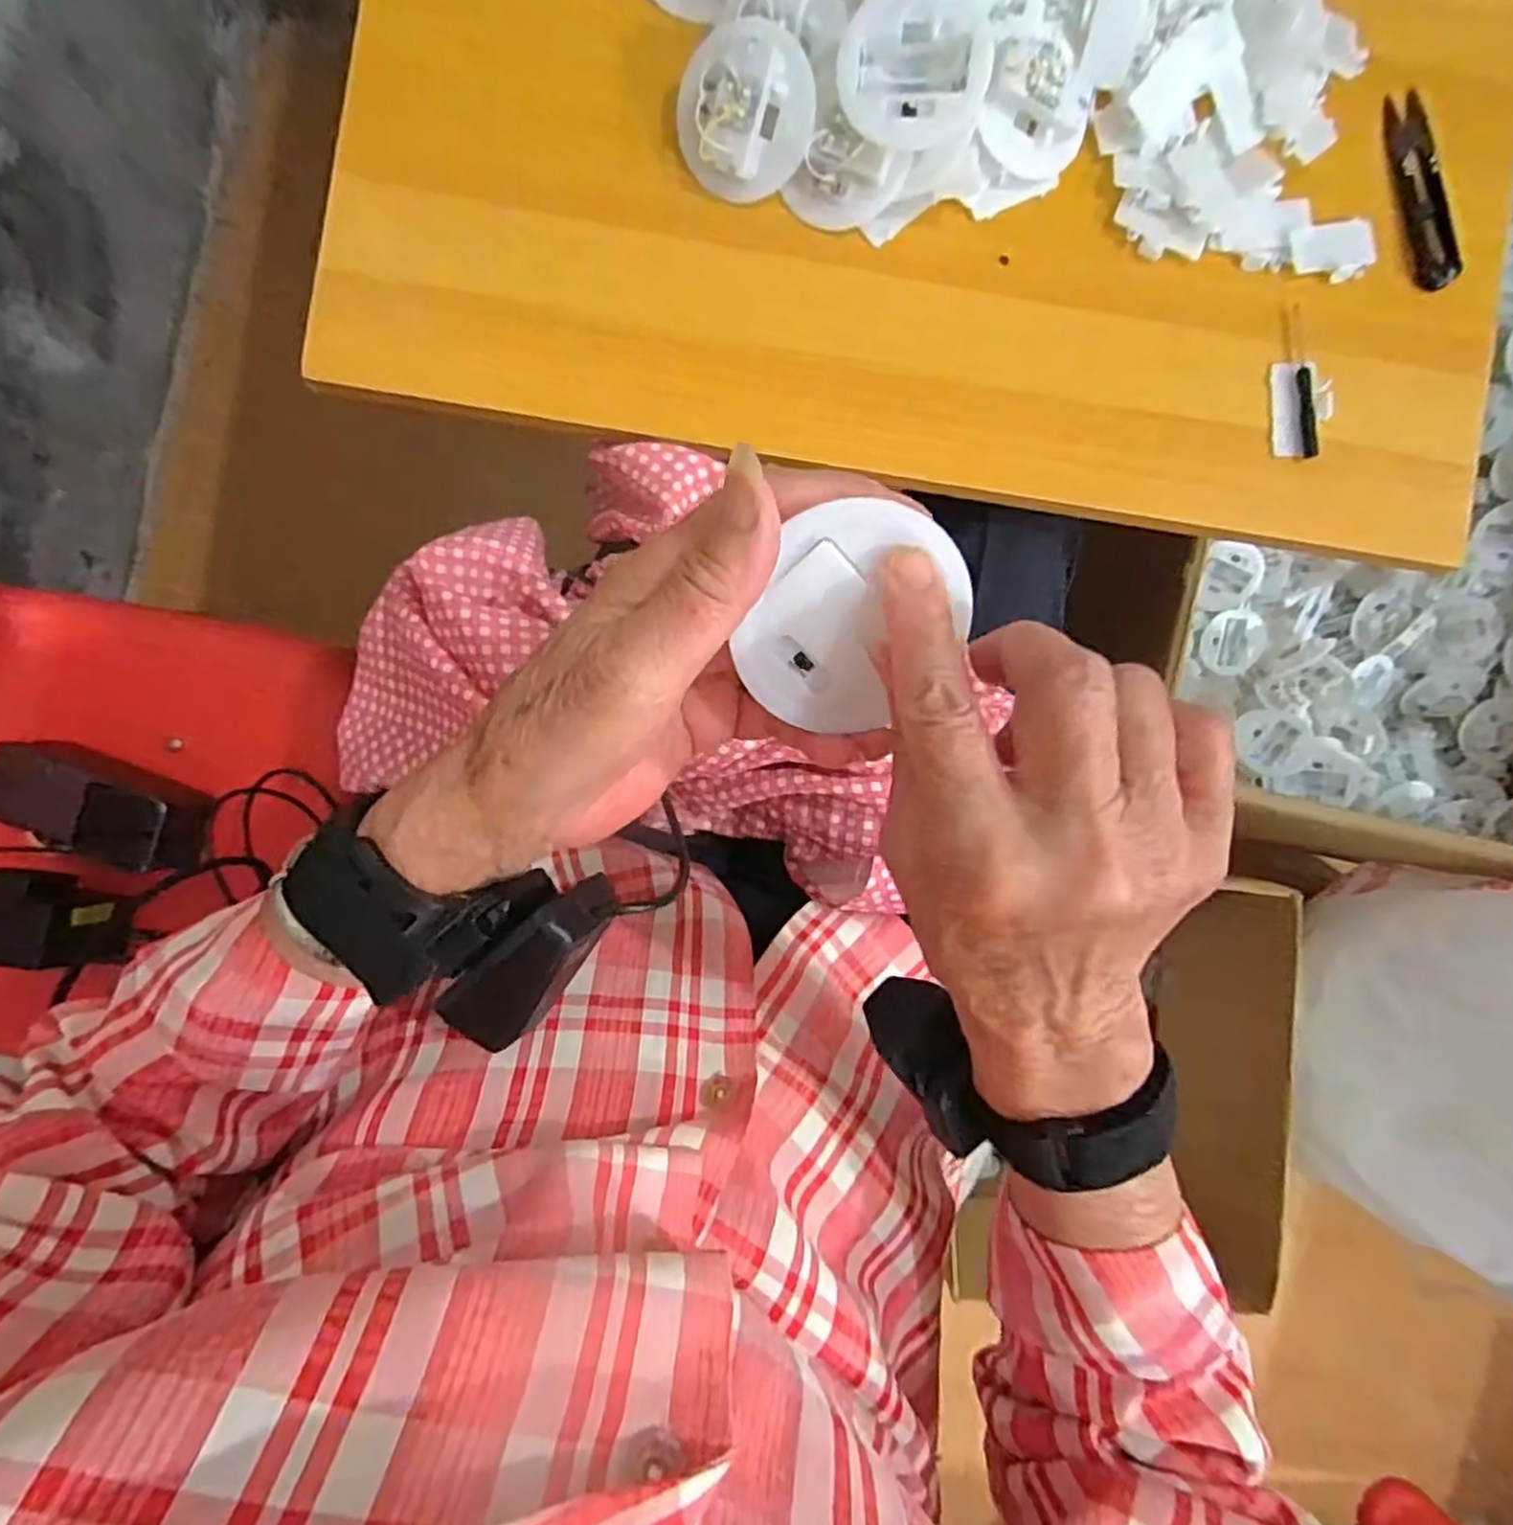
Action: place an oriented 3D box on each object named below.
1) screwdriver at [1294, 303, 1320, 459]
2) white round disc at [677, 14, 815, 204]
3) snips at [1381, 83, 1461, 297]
[{"bbox_3d":[0.280,-0.194,0.383,0.009,0.005,0.077,-2,90,-3],"label":"screwdriver"},{"bbox_3d":[-0.006,-0.304,0.354,0.061,0.019,0.064,2,126,2],"label":"white round disc"},{"bbox_3d":[0.338,-0.290,0.384,0.023,0.007,0.096,-10,91,-3],"label":"snips"}]

